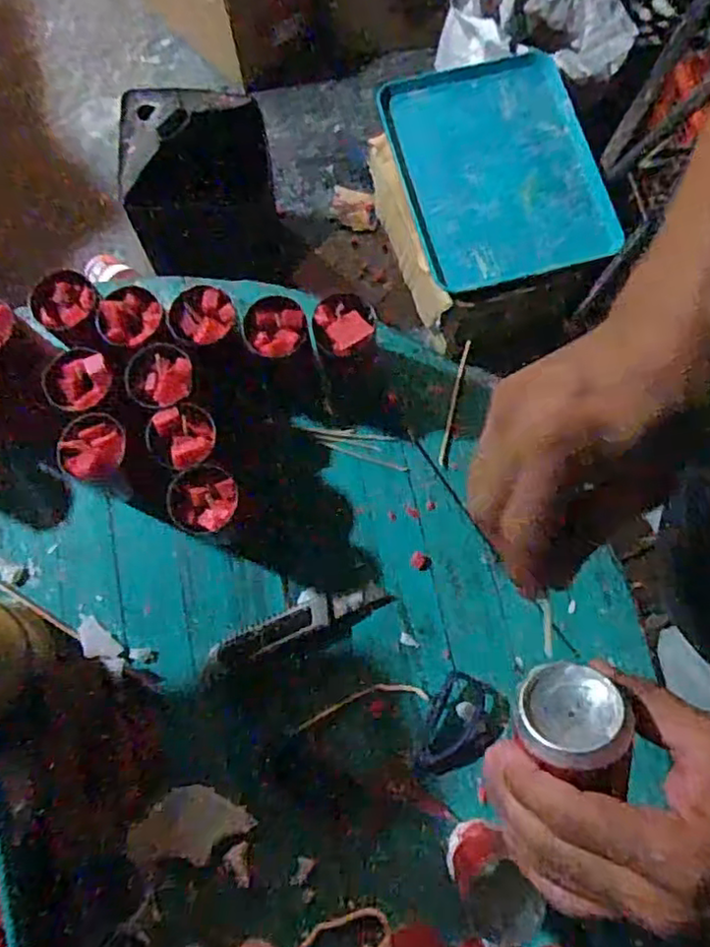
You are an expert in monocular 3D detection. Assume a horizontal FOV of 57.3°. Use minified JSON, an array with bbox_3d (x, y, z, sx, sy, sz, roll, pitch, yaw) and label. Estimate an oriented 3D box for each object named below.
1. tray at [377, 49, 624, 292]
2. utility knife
[{"bbox_3d":[0.255,-0.557,1.179,0.341,0.034,0.453,-14,78,-2],"label":"tray"},{"bbox_3d":[-0.048,0.122,0.551,0.153,0.011,0.037,-17,78,-3],"label":"utility knife"}]

